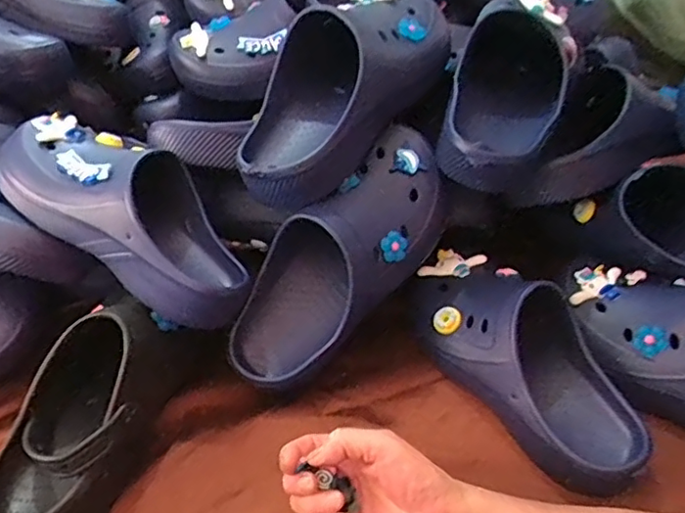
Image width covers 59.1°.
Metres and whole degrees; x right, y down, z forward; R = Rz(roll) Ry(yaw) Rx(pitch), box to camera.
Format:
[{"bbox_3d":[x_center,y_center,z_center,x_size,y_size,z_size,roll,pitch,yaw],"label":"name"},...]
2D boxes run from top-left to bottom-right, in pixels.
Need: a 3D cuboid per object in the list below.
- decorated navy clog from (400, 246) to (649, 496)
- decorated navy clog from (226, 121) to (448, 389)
[{"bbox_3d":[0.147,0.077,0.503,0.098,0.082,0.237,-23,47,-22],"label":"decorated navy clog"},{"bbox_3d":[0.003,0.005,0.522,0.249,0.118,0.098,-50,53,4],"label":"decorated navy clog"}]

